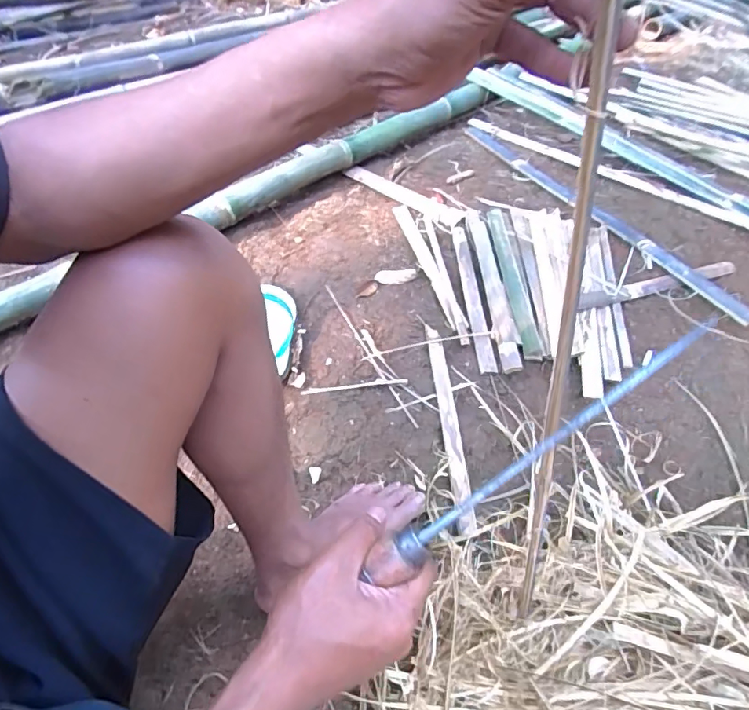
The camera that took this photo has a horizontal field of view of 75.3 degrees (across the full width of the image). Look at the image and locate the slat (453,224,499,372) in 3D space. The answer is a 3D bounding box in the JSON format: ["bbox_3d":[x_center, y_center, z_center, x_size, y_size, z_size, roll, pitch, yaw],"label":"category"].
[{"bbox_3d":[0.193,-0.127,0.967,0.027,0.016,0.403,-2,48,0],"label":"slat"}]

